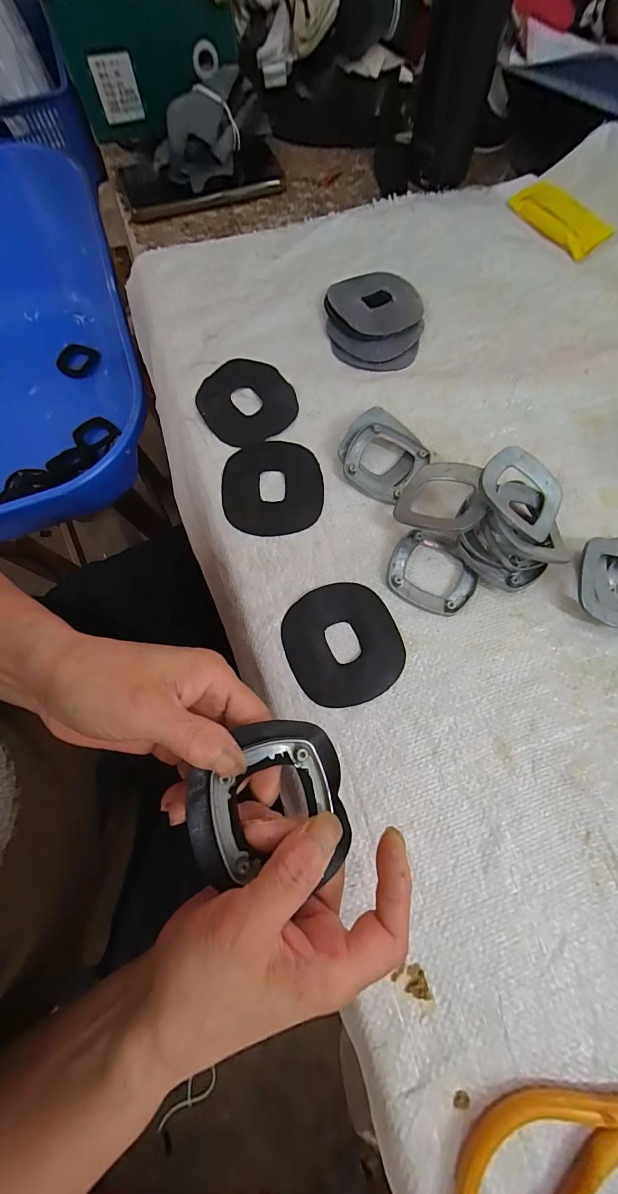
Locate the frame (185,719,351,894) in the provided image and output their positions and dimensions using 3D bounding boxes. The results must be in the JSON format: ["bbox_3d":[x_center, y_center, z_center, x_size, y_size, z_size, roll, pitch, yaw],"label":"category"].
[{"bbox_3d":[-0.020,0.098,0.188,0.073,0.015,0.068,-7,73,-2],"label":"frame"}]

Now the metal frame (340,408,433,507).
[{"bbox_3d":[0.056,-0.111,0.304,0.062,0.015,0.063,40,77,12],"label":"metal frame"}]

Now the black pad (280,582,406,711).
[{"bbox_3d":[0.023,0.031,0.265,0.076,0.004,0.079,-22,74,-6],"label":"black pad"}]

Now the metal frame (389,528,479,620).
[{"bbox_3d":[0.089,-0.020,0.279,0.061,0.007,0.061,24,74,8],"label":"metal frame"}]

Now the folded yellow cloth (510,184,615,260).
[{"bbox_3d":[0.245,-0.375,0.380,0.044,0.014,0.098,-38,76,-11],"label":"folded yellow cloth"}]

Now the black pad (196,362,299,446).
[{"bbox_3d":[-0.052,-0.164,0.324,0.077,0.009,0.080,-22,74,-6],"label":"black pad"}]

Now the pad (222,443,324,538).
[{"bbox_3d":[-0.028,-0.086,0.301,0.076,0.004,0.081,-7,73,-2],"label":"pad"}]

